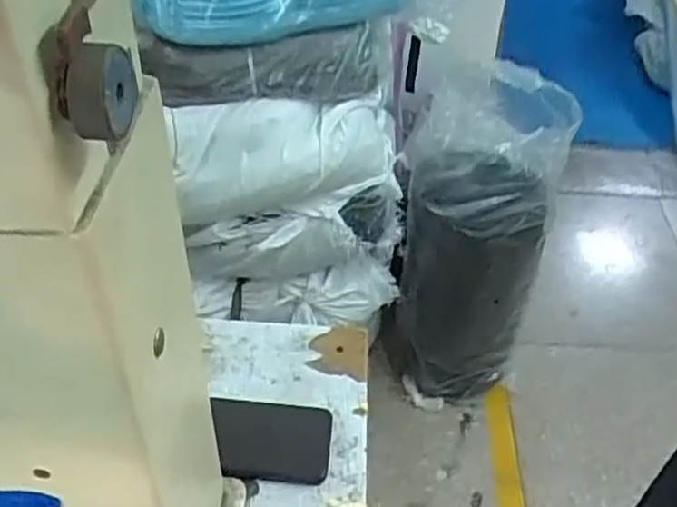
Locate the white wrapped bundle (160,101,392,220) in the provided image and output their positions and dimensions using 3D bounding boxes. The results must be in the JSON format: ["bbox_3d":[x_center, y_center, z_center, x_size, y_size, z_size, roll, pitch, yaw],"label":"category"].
[{"bbox_3d":[-0.103,-0.179,1.240,0.390,0.189,0.185,-4,43,-5],"label":"white wrapped bundle"}]

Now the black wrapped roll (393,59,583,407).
[{"bbox_3d":[0.254,-0.009,1.431,0.263,0.708,0.236,3,43,2],"label":"black wrapped roll"}]

